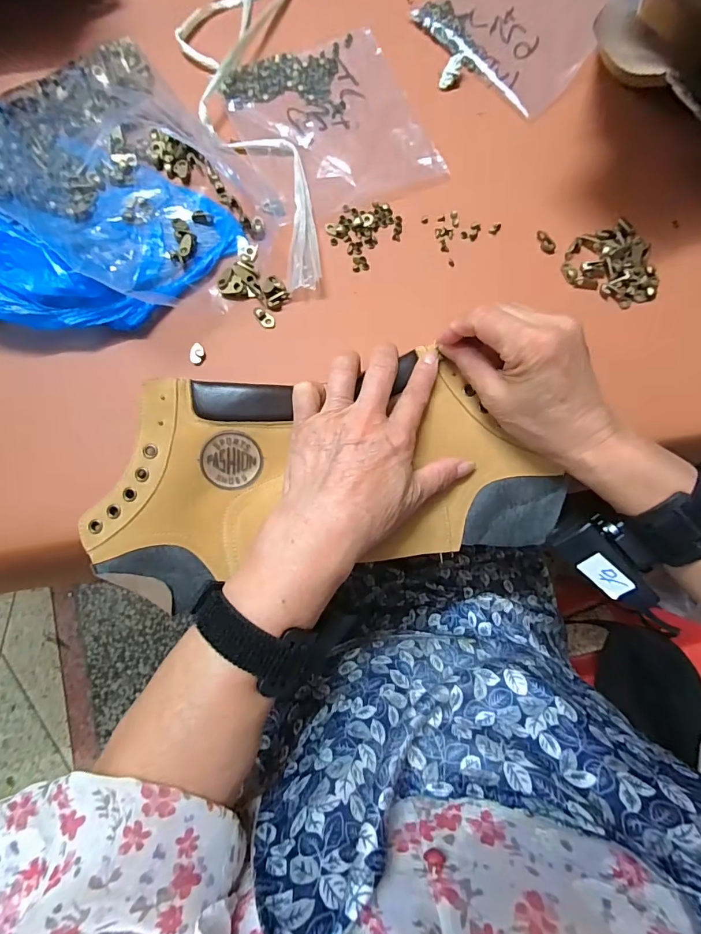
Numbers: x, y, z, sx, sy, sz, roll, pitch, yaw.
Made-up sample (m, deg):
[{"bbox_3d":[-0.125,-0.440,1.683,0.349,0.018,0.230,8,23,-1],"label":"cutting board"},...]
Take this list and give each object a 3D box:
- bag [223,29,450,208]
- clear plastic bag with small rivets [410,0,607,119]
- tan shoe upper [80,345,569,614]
[{"bbox_3d":[-0.017,-0.277,0.350,0.137,0.010,0.149,-22,81,-4],"label":"bag"},{"bbox_3d":[0.154,-0.387,0.374,0.133,0.010,0.155,43,82,6],"label":"clear plastic bag with small rivets"},{"bbox_3d":[-0.014,0.007,0.298,0.314,0.039,0.140,-4,80,-5],"label":"tan shoe upper"}]

